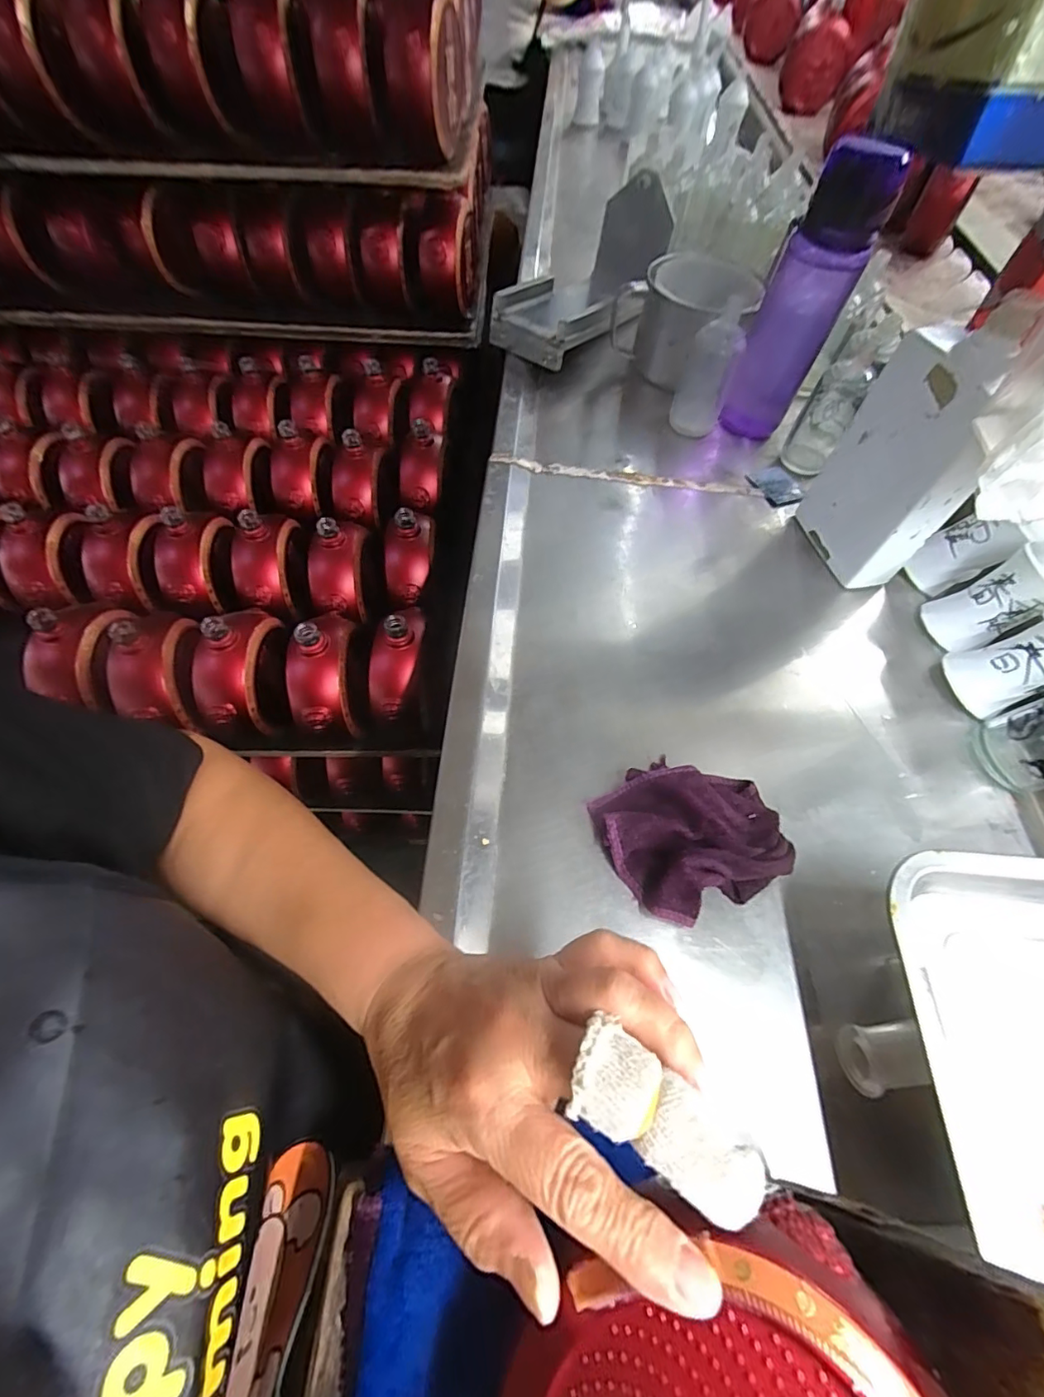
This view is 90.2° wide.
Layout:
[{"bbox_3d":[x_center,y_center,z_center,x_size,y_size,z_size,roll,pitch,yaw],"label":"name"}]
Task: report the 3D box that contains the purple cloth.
[{"bbox_3d":[0.107,0.088,0.338,0.103,0.041,0.092,-18,62,-12],"label":"purple cloth"}]

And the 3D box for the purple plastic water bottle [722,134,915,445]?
[{"bbox_3d":[0.269,-0.378,0.506,0.075,0.216,0.061,24,62,12],"label":"purple plastic water bottle"}]

